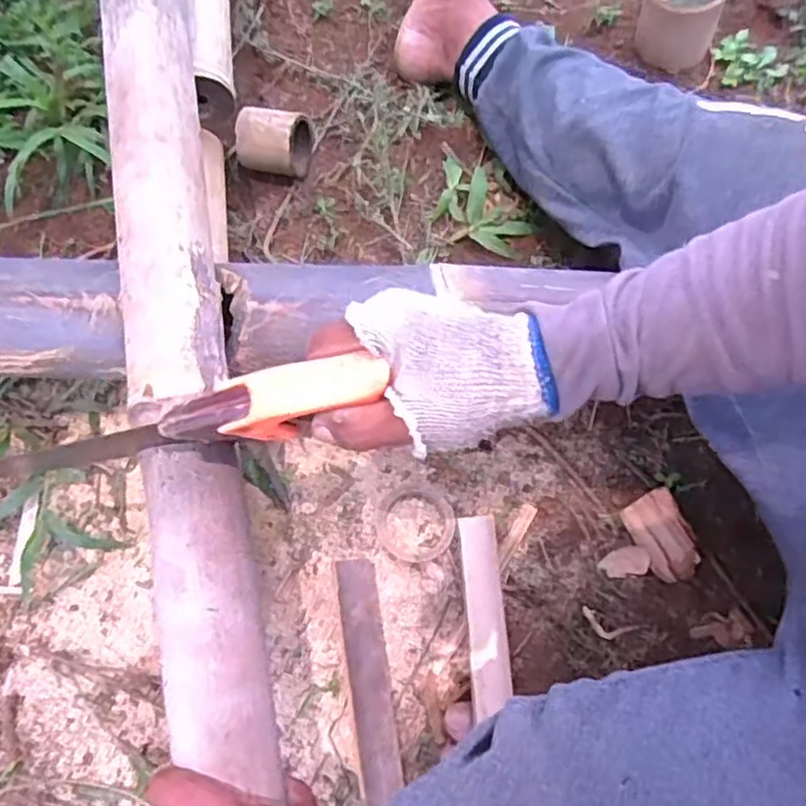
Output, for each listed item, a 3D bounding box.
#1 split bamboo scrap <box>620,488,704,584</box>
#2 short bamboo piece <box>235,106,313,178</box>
[{"bbox_3d":[0.221,0.114,0.593,0.043,0.012,0.074,-22,72,-5],"label":"split bamboo scrap"},{"bbox_3d":[-0.135,-0.266,0.717,0.071,0.061,0.058,5,72,4],"label":"short bamboo piece"}]

